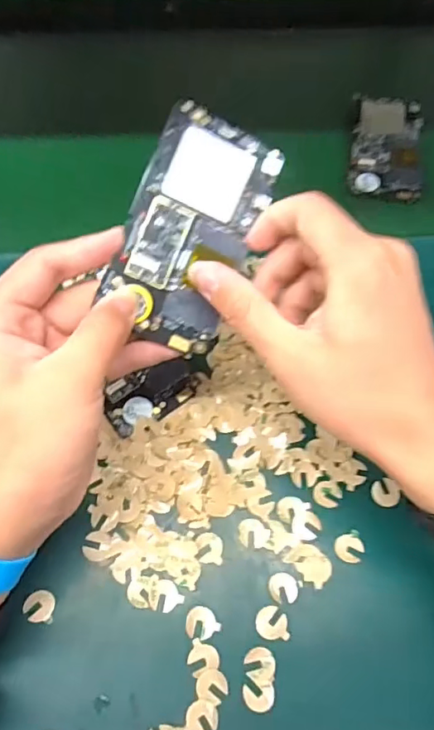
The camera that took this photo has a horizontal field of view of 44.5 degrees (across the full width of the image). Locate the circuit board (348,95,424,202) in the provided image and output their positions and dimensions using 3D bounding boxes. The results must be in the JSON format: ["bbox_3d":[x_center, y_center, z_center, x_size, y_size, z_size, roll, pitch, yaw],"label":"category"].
[{"bbox_3d":[0.158,-0.207,0.493,0.062,0.013,0.120,9,63,2],"label":"circuit board"}]

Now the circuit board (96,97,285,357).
[{"bbox_3d":[-0.013,-0.073,0.287,0.066,0.007,0.123,22,88,-13],"label":"circuit board"}]

